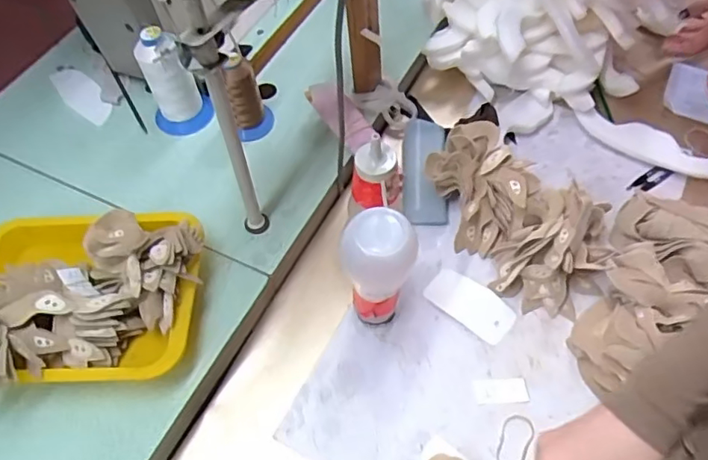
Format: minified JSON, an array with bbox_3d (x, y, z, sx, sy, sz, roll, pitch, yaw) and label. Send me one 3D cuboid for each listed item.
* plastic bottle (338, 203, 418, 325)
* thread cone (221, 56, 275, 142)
[{"bbox_3d":[0.025,0.049,0.583,0.065,0.173,0.056,-21,58,-11],"label":"plastic bottle"},{"bbox_3d":[-0.143,-0.177,0.759,0.059,0.112,0.054,-9,57,-5],"label":"thread cone"}]

